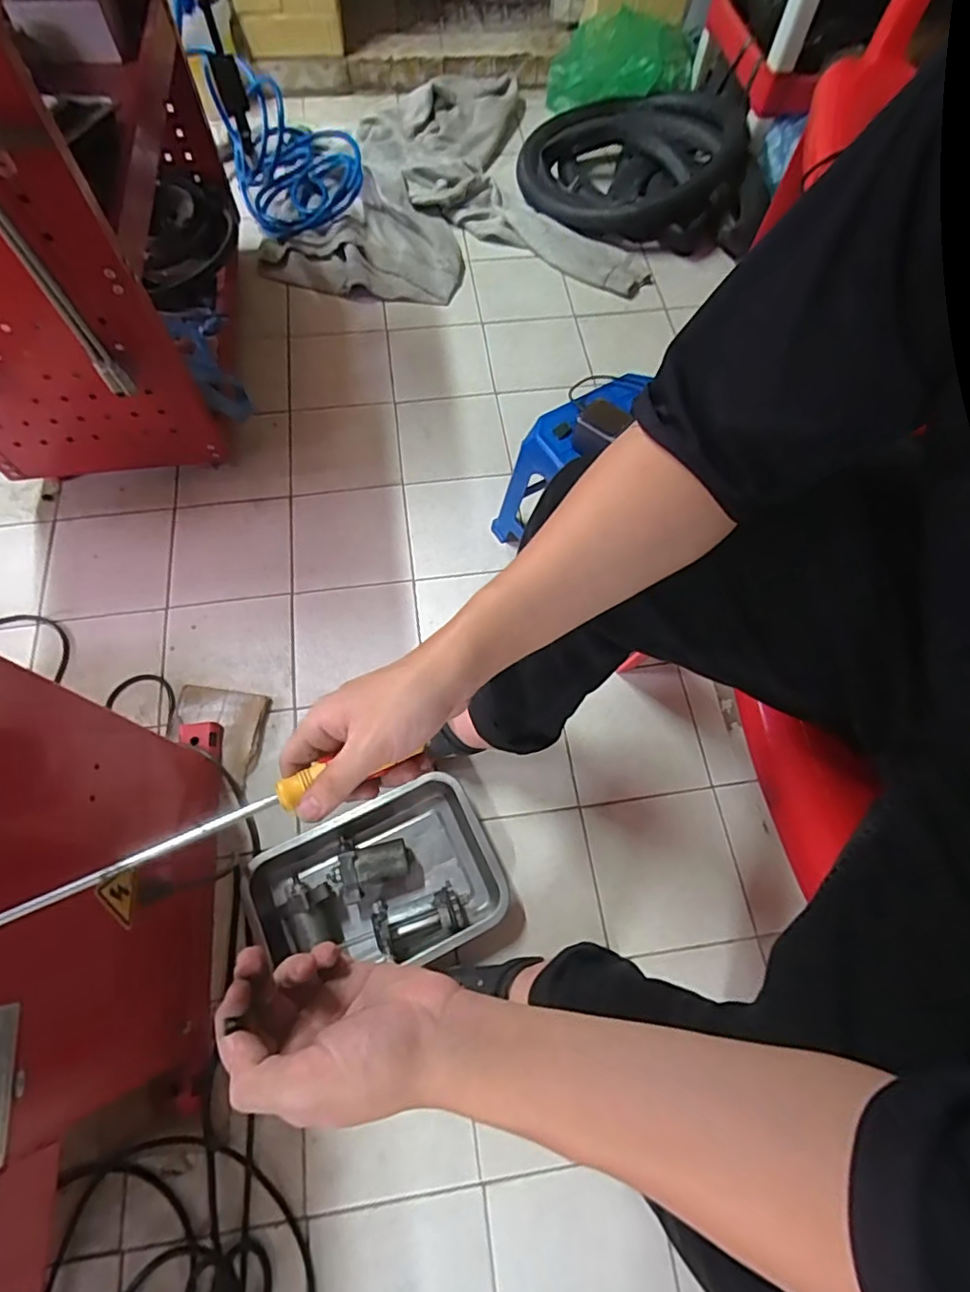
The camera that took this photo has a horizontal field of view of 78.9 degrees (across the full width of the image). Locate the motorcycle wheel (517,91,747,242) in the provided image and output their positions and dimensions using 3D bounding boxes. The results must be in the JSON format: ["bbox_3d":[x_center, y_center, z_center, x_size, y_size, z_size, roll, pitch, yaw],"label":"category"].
[{"bbox_3d":[0.356,-1.170,1.407,0.517,0.102,0.506,1,67,-1],"label":"motorcycle wheel"}]

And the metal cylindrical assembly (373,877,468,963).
[{"bbox_3d":[-0.080,0.349,0.751,0.115,0.045,0.069,-15,68,-8],"label":"metal cylindrical assembly"}]

